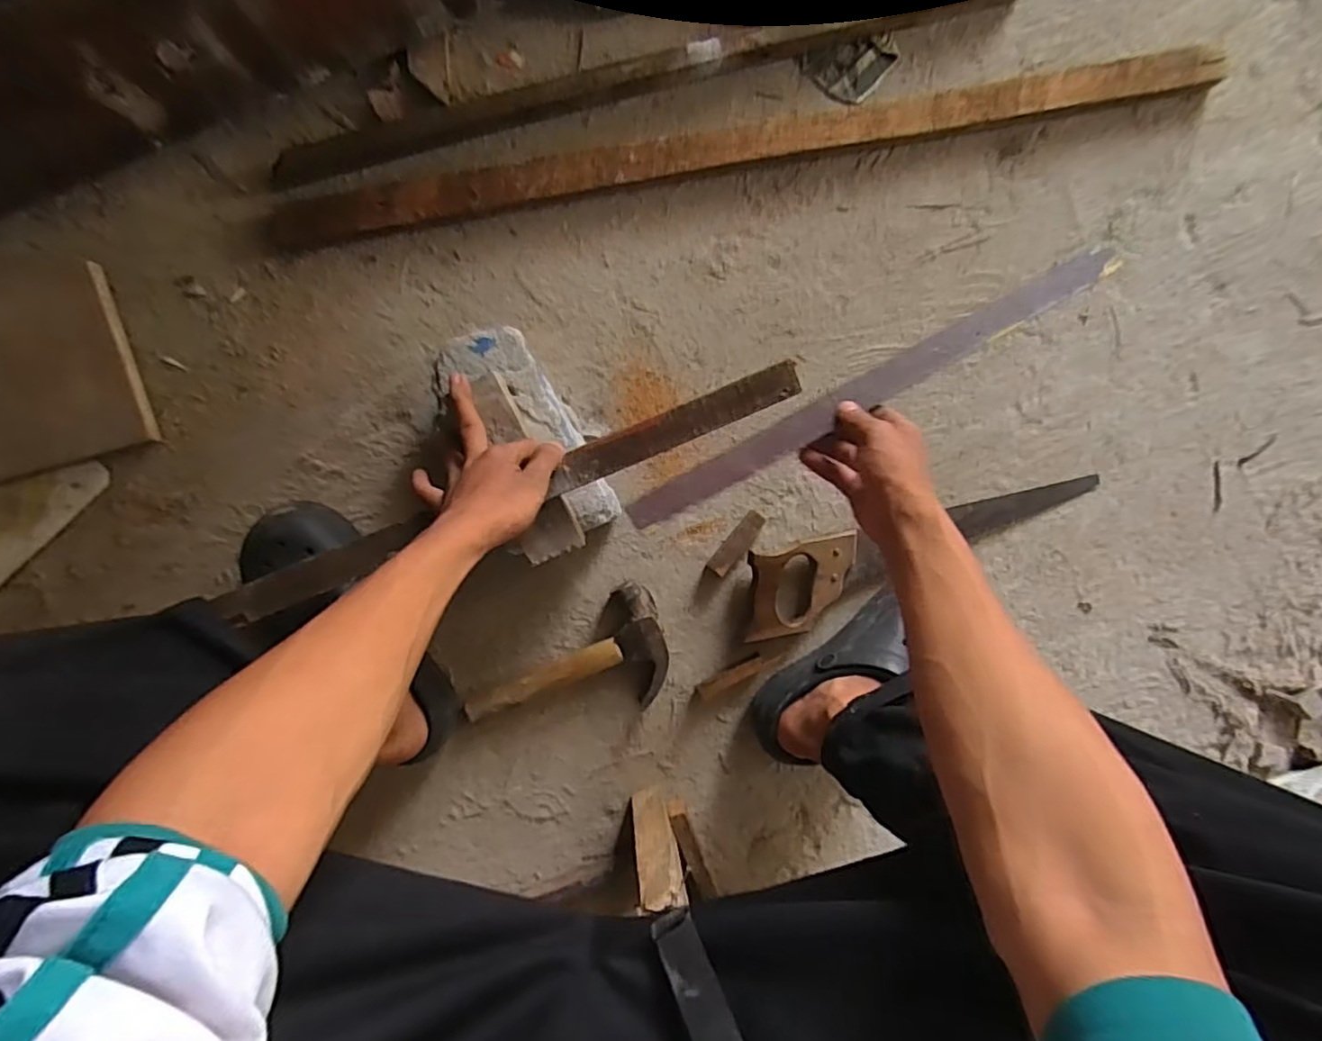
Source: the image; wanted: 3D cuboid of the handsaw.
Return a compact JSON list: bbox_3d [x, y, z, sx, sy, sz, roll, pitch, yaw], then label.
[{"bbox_3d":[0.290,0.039,0.678,0.411,0.033,0.093,-12,94,-3],"label":"handsaw"}]

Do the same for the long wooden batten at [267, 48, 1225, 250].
[{"bbox_3d":[0.102,-0.391,0.640,0.969,0.033,0.049,-11,94,-3],"label":"long wooden batten"}]

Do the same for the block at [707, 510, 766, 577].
[{"bbox_3d":[0.081,0.024,0.667,0.021,0.014,0.077,38,90,-5],"label":"block"}]

